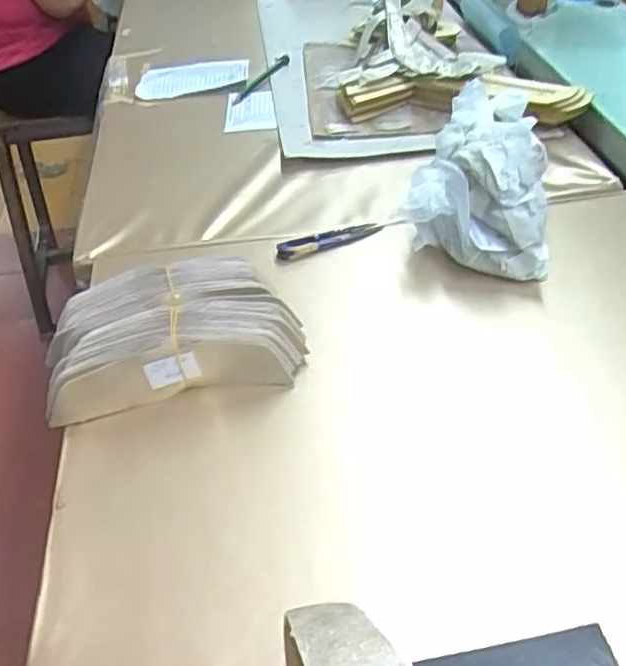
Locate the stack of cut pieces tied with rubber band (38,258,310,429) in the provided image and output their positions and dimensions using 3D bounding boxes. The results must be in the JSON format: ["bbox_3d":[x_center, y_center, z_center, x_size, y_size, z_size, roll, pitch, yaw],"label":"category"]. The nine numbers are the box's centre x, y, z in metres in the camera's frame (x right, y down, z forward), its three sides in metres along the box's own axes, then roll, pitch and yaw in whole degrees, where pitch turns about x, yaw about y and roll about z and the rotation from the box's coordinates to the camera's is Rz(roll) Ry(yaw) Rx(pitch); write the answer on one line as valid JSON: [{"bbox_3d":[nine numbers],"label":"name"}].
[{"bbox_3d":[-0.101,0.000,0.494,0.182,0.055,0.101,-11,44,-7],"label":"stack of cut pieces tied with rubber band"}]

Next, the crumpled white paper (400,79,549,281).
[{"bbox_3d":[0.152,-0.135,0.585,0.118,0.099,0.171,10,45,15],"label":"crumpled white paper"}]

